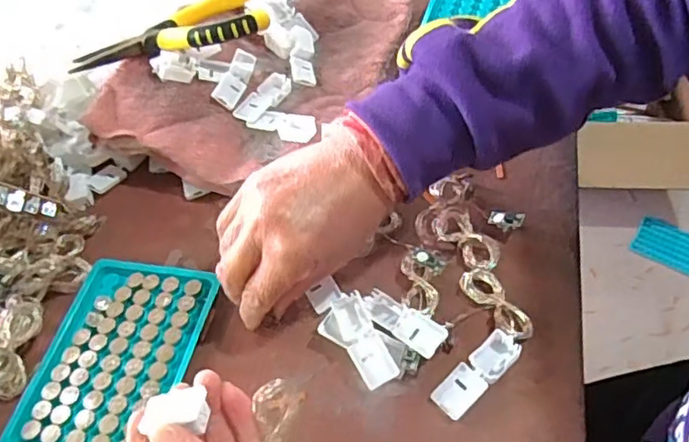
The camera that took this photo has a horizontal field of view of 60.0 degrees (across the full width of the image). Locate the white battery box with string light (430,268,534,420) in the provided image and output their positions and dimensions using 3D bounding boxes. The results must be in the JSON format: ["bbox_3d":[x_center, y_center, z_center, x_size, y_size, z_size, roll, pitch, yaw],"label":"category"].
[{"bbox_3d":[0.082,0.070,0.343,0.043,0.009,0.090,12,57,16],"label":"white battery box with string light"}]

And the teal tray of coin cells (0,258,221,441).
[{"bbox_3d":[-0.143,0.084,0.368,0.094,0.010,0.130,8,56,13],"label":"teal tray of coin cells"}]

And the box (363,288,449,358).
[{"bbox_3d":[0.034,0.058,0.349,0.021,0.012,0.058,-38,39,-22],"label":"box"}]

